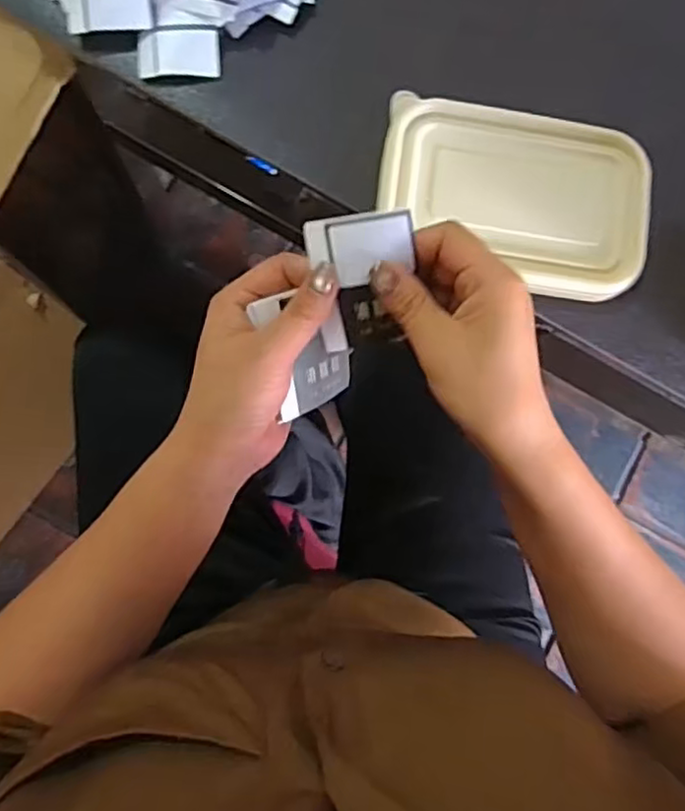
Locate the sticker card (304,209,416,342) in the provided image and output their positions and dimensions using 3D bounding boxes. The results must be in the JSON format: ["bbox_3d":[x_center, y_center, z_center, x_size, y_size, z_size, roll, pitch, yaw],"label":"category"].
[{"bbox_3d":[0.011,-0.063,0.327,0.051,0.009,0.066,-3,115,9],"label":"sticker card"}]

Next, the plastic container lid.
[{"bbox_3d":[0.119,-0.144,0.447,0.184,0.017,0.122,5,83,-5],"label":"plastic container lid"}]

